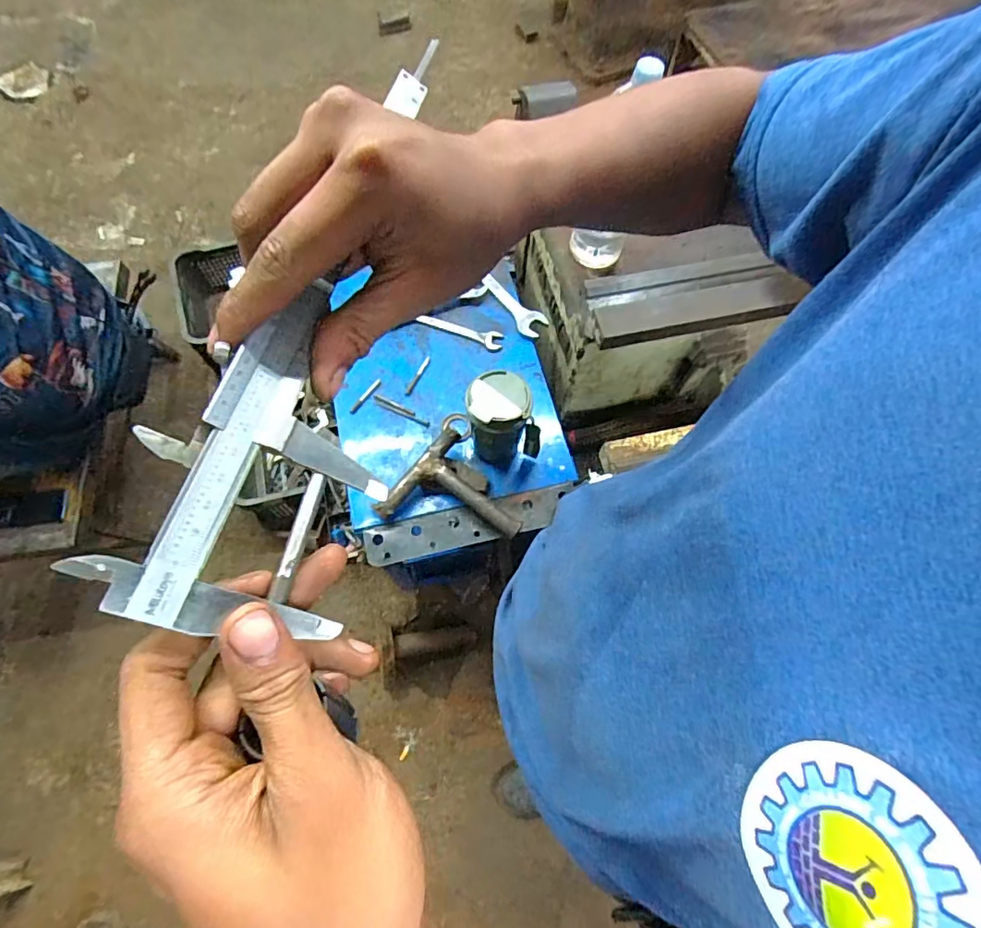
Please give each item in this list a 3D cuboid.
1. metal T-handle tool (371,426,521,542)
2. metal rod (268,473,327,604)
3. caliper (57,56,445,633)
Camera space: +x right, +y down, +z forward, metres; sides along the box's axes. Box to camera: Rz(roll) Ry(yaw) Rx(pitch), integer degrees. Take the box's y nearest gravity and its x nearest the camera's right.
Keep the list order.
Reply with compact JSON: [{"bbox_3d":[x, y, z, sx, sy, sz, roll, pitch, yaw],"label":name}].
[{"bbox_3d":[-0.051,0.063,0.751,0.170,0.055,0.156,41,72,14],"label":"metal T-handle tool"},{"bbox_3d":[-0.068,0.026,0.189,0.006,0.005,0.047,12,73,3],"label":"metal rod"},{"bbox_3d":[-0.060,-0.073,0.225,0.078,0.005,0.286,26,62,-25],"label":"caliper"}]

